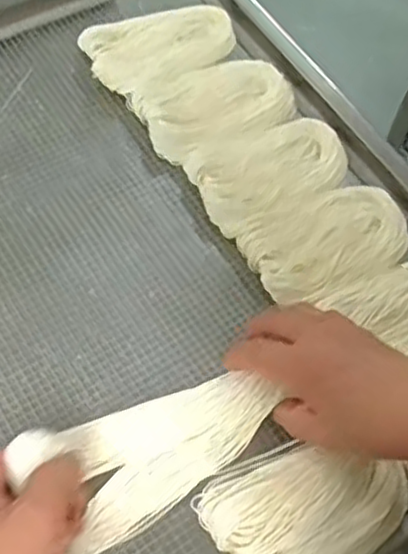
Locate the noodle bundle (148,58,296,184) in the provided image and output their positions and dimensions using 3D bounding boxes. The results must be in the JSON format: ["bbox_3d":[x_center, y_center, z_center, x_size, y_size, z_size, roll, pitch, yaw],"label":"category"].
[{"bbox_3d":[0.013,-0.150,0.646,0.134,0.021,0.094,-39,70,-23],"label":"noodle bundle"}]

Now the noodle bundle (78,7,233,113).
[{"bbox_3d":[-0.039,-0.219,0.676,0.142,0.030,0.089,-38,69,-23],"label":"noodle bundle"}]

